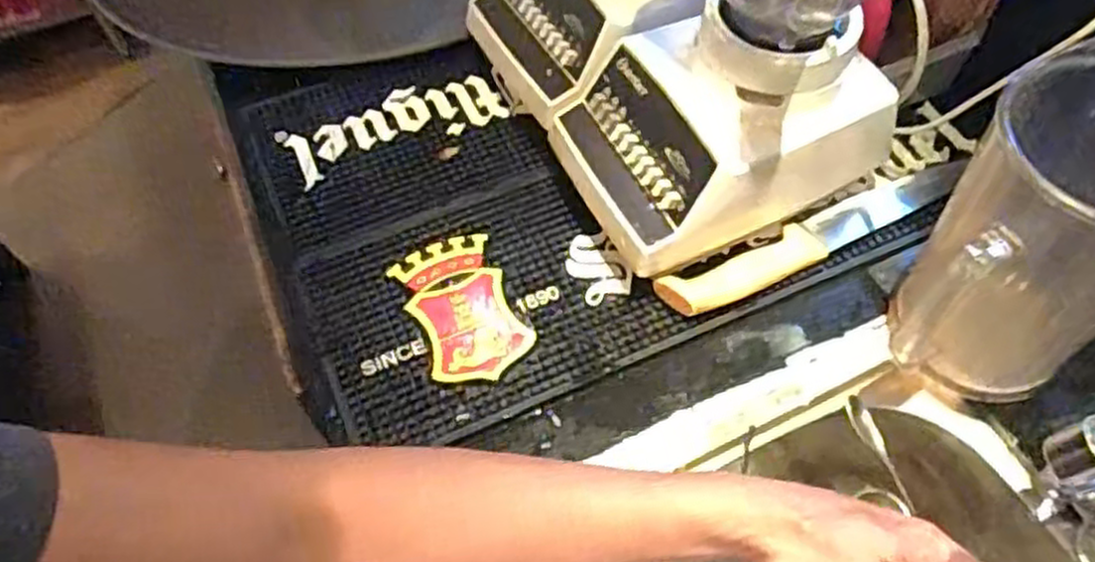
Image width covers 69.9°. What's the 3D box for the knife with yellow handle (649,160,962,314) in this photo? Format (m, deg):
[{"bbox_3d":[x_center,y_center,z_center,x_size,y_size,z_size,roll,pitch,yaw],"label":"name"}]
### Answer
[{"bbox_3d":[0.212,-0.038,0.600,0.279,0.025,0.035,-25,60,-12],"label":"knife with yellow handle"}]

